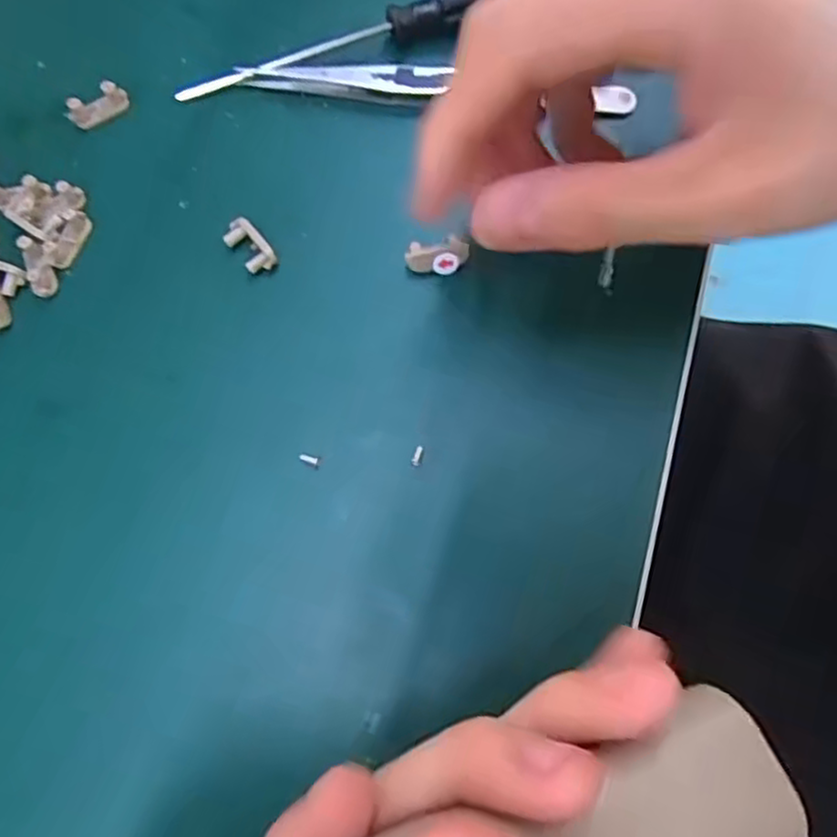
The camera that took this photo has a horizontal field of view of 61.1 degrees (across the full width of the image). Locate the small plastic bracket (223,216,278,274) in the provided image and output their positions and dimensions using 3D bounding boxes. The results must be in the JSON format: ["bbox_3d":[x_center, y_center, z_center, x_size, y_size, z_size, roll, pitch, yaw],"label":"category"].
[{"bbox_3d":[-0.053,-0.053,0.223,0.010,0.009,0.019,-38,77,-11],"label":"small plastic bracket"}]

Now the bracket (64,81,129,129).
[{"bbox_3d":[-0.107,-0.104,0.235,0.020,0.009,0.007,-28,75,-7],"label":"bracket"}]

